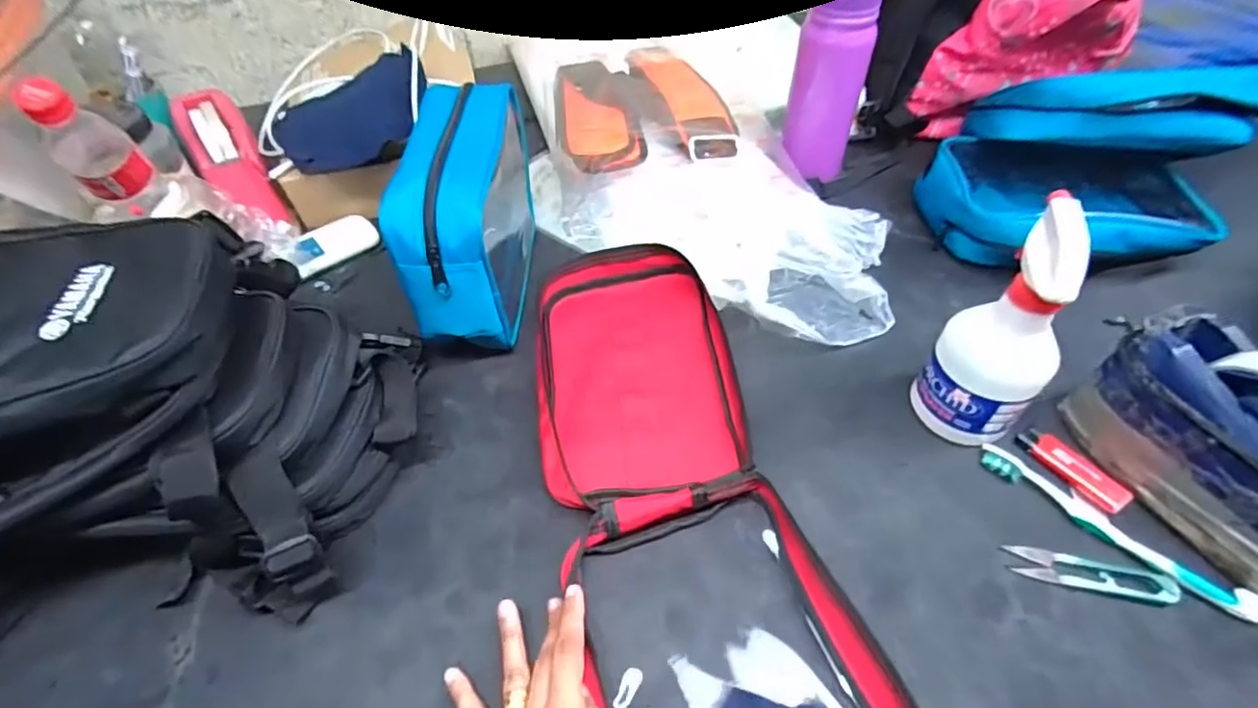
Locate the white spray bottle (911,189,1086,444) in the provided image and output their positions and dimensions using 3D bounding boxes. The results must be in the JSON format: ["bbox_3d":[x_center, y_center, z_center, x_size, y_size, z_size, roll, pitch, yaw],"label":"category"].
[{"bbox_3d":[0.280,-0.014,0.427,0.077,0.179,0.082,34,60,27],"label":"white spray bottle"}]

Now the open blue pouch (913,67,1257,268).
[{"bbox_3d":[0.461,-0.187,0.592,0.267,0.130,0.219,19,55,18],"label":"open blue pouch"}]

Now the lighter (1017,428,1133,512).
[{"bbox_3d":[0.346,0.087,0.452,0.024,0.009,0.079,-31,56,-20],"label":"lighter"}]

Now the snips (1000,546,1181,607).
[{"bbox_3d":[0.323,0.153,0.405,0.101,0.006,0.023,10,52,12],"label":"snips"}]

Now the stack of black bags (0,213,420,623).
[{"bbox_3d":[-0.355,0.060,0.398,0.381,0.189,0.251,-18,52,-11],"label":"stack of black bags"}]

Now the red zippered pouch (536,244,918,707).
[{"bbox_3d":[0.034,0.099,0.445,0.175,0.040,0.488,-13,53,-7],"label":"red zippered pouch"}]

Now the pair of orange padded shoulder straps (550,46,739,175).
[{"bbox_3d":[0.012,-0.298,0.684,0.199,0.030,0.297,-9,51,-4],"label":"pair of orange padded shoulder straps"}]

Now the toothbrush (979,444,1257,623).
[{"bbox_3d":[0.357,0.130,0.419,0.199,0.011,0.026,36,61,28],"label":"toothbrush"}]

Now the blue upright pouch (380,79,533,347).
[{"bbox_3d":[-0.148,-0.138,0.561,0.076,0.167,0.260,-2,51,2],"label":"blue upright pouch"}]

